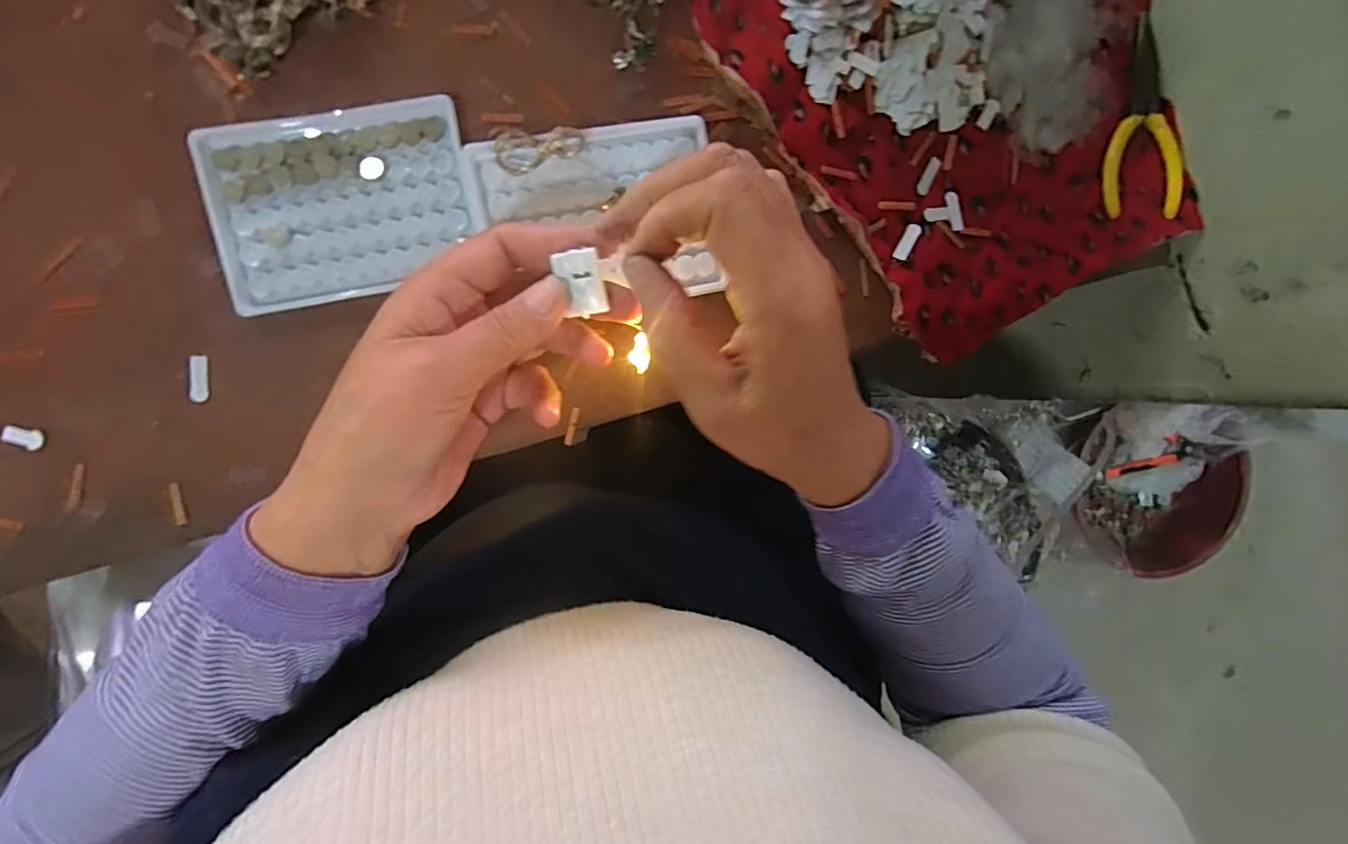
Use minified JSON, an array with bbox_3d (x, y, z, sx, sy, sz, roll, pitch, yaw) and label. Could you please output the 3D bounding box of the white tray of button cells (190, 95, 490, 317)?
[{"bbox_3d":[-0.174,-0.117,0.303,0.131,0.007,0.097,-13,95,-6],"label":"white tray of button cells"}]

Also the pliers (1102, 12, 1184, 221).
[{"bbox_3d":[0.292,-0.187,0.354,0.047,0.008,0.117,0,94,-7],"label":"pliers"}]

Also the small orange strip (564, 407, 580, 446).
[{"bbox_3d":[-0.058,0.003,0.327,0.005,0.004,0.022,13,92,-8],"label":"small orange strip"}]

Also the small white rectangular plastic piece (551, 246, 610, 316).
[{"bbox_3d":[-0.039,-0.058,0.242,0.019,0.007,0.025,-15,95,-6],"label":"small white rectangular plastic piece"}]

